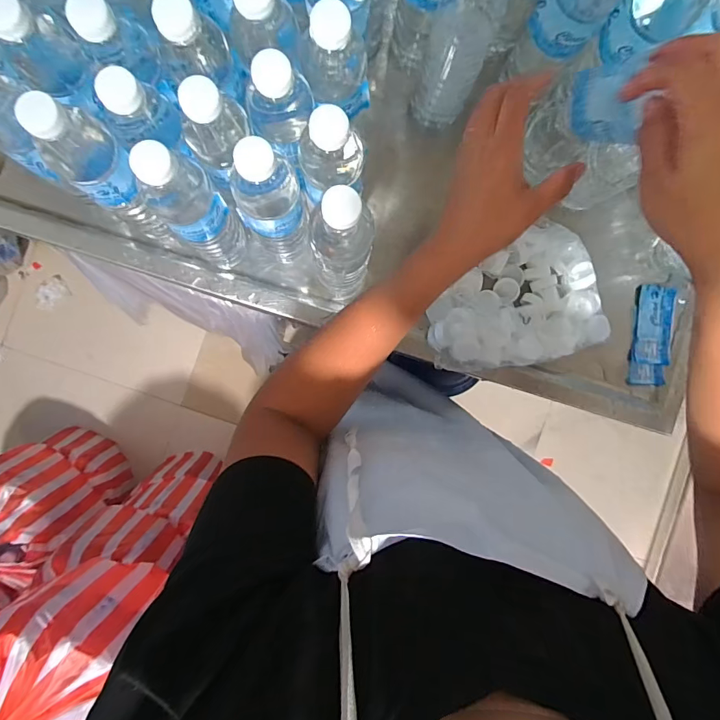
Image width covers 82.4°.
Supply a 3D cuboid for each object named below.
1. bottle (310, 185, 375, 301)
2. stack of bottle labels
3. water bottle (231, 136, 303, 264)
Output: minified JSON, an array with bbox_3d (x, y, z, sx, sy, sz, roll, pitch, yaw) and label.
[{"bbox_3d":[-0.018,-0.107,0.419,0.053,0.218,0.061,-17,93,-2],"label":"bottle"},{"bbox_3d":[0.376,-0.031,0.530,0.047,0.013,0.126,2,92,-3],"label":"stack of bottle labels"},{"bbox_3d":[-0.088,-0.152,0.414,0.061,0.193,0.059,0,92,-3],"label":"water bottle"}]

